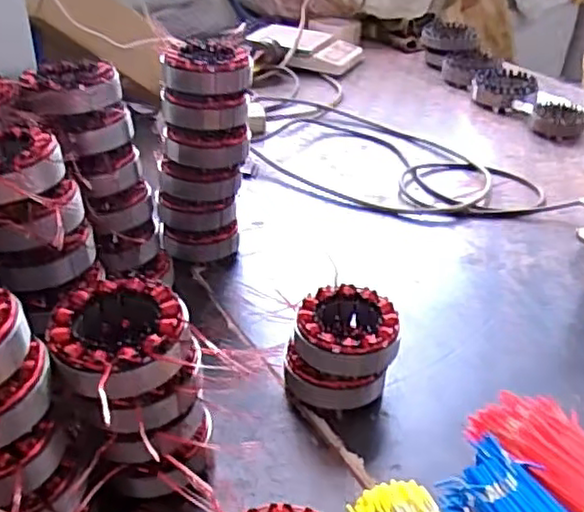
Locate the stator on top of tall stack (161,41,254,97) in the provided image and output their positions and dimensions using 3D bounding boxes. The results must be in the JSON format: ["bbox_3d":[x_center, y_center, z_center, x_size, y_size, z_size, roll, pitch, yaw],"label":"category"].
[{"bbox_3d":[-0.086,-0.190,0.690,0.090,0.037,0.074,0,31,-3],"label":"stator on top of tall stack"}]

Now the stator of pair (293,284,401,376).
[{"bbox_3d":[0.045,0.063,0.572,0.086,0.038,0.084,6,32,10],"label":"stator of pair"}]

